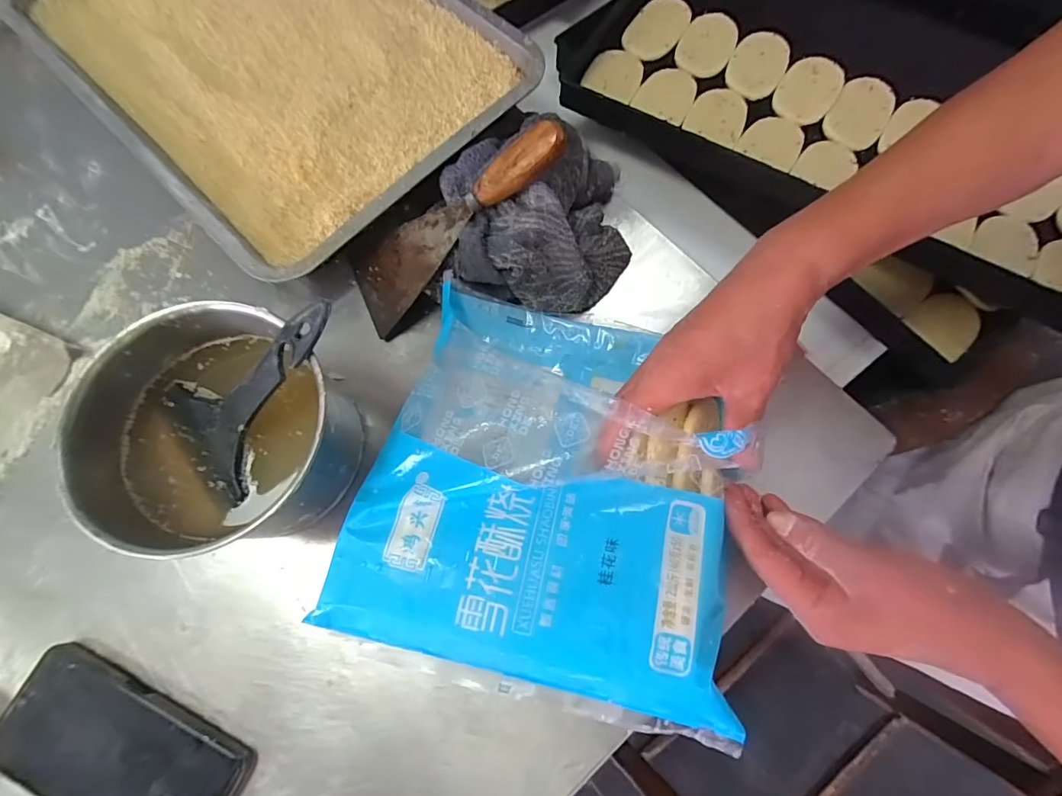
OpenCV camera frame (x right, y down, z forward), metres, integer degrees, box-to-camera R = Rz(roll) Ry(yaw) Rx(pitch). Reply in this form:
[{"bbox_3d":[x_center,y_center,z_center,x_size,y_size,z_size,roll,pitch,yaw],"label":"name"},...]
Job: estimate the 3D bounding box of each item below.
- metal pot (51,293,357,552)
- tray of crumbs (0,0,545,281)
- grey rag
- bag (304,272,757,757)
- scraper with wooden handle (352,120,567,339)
[{"bbox_3d":[-0.206,0.027,0.332,0.150,0.113,0.148,0,75,0],"label":"metal pot"},{"bbox_3d":[-0.266,-0.357,0.464,0.488,0.043,0.337,43,79,10],"label":"tray of crumbs"},{"bbox_3d":[0.006,-0.168,0.396,0.157,0.054,0.183,-5,75,-1],"label":"grey rag"},{"bbox_3d":[0.023,0.062,0.327,0.260,0.084,0.266,17,76,5],"label":"bag"},{"bbox_3d":[-0.061,-0.142,0.384,0.218,0.019,0.083,-32,76,22],"label":"scraper with wooden handle"}]

